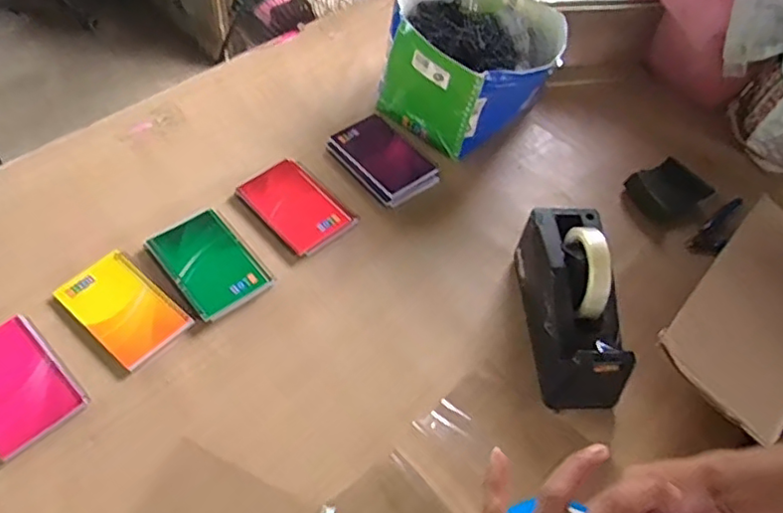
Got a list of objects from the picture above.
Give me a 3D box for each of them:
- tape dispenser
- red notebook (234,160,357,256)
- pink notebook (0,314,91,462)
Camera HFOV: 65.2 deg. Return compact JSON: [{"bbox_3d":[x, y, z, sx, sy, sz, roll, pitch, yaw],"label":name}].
[{"bbox_3d":[0.192,0.042,0.637,0.080,0.111,0.200,-1,53,-8],"label":"tape dispenser"},{"bbox_3d":[-0.115,-0.063,0.754,0.090,0.009,0.134,-36,67,-27],"label":"red notebook"},{"bbox_3d":[-0.364,0.119,0.586,0.132,0.008,0.084,40,59,21],"label":"pink notebook"}]

